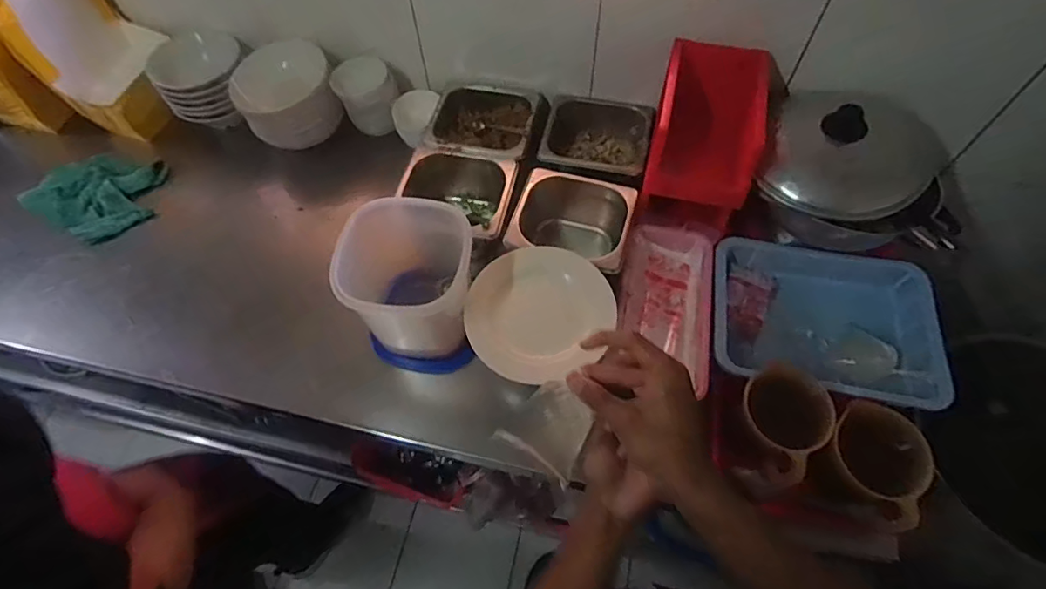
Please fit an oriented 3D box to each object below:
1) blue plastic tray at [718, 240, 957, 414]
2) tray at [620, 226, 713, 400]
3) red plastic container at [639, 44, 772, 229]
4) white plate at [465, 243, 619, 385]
[{"bbox_3d":[0.420,0.035,0.765,0.295,0.076,0.232,13,62,8],"label":"blue plastic tray"},{"bbox_3d":[0.203,0.012,0.764,0.120,0.045,0.230,10,61,6],"label":"tray"},{"bbox_3d":[0.262,-0.234,0.753,0.149,0.126,0.198,18,62,10],"label":"red plastic container"},{"bbox_3d":[0.023,0.021,0.692,0.185,0.037,0.171,0,61,0],"label":"white plate"}]

